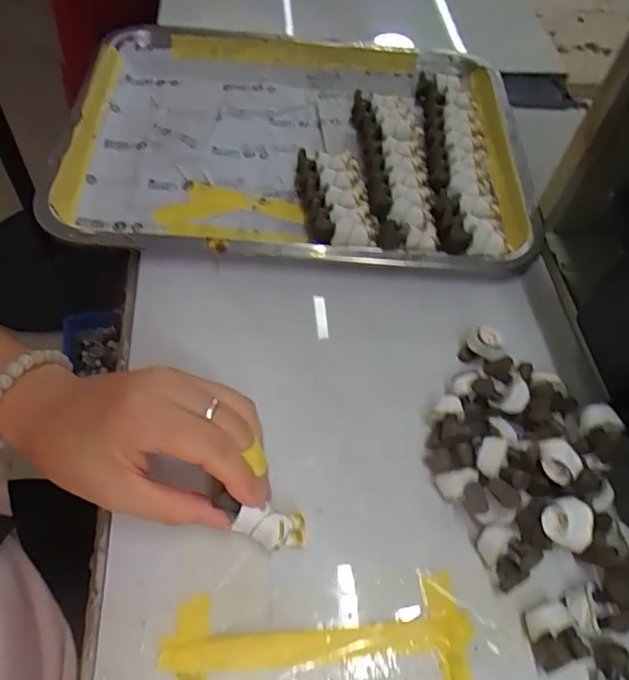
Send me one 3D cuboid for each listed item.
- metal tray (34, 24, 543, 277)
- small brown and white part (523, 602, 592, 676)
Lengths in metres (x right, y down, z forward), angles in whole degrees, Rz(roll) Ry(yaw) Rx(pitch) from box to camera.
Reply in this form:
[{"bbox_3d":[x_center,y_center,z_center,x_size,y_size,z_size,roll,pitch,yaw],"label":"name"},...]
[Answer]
[{"bbox_3d":[-0.011,-0.163,0.441,0.351,0.041,0.266,3,52,-2],"label":"metal tray"},{"bbox_3d":[0.112,0.139,0.260,0.022,0.014,0.026,-14,58,-9],"label":"small brown and white part"}]

